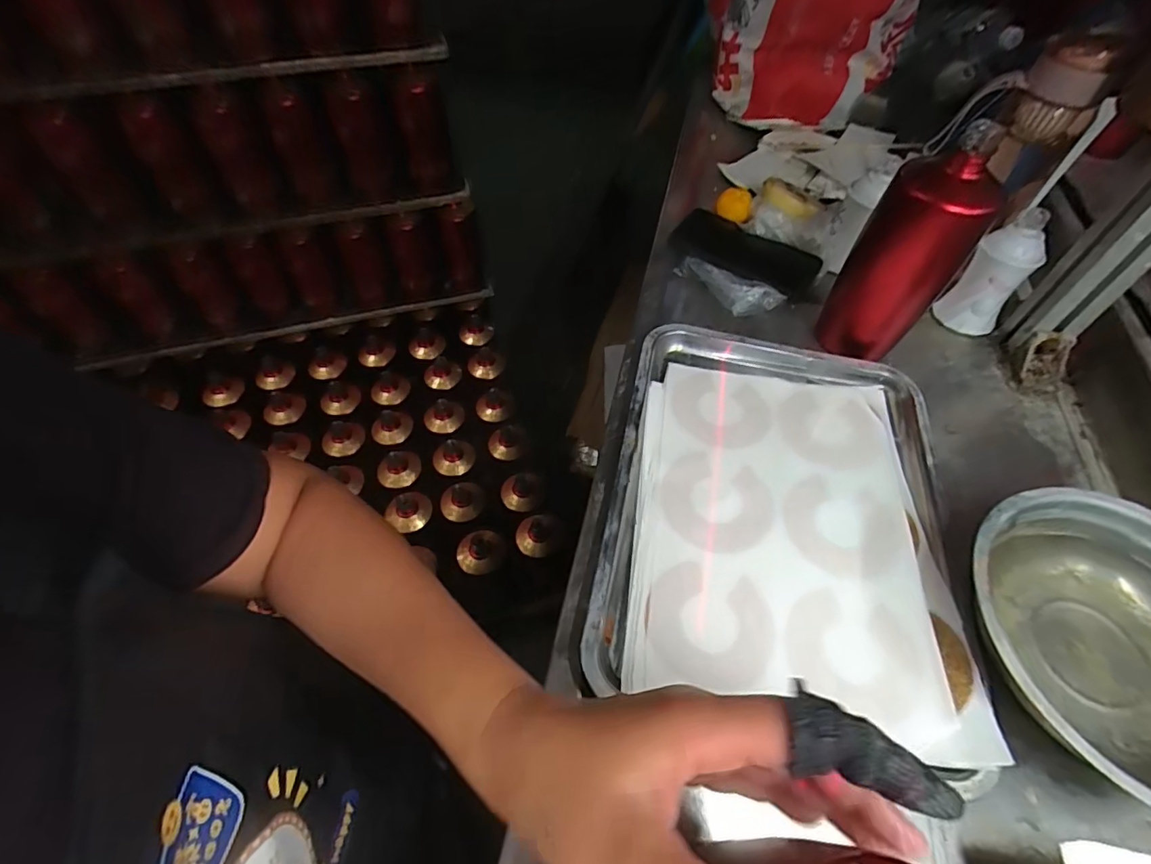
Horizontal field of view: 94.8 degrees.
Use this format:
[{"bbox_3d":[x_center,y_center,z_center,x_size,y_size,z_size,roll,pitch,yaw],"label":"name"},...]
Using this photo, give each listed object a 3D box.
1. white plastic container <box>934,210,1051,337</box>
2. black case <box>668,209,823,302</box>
[{"bbox_3d":[0.418,-0.153,0.531,0.052,0.115,0.056,-35,62,-24],"label":"white plastic container"},{"bbox_3d":[0.193,-0.205,0.611,0.168,0.021,0.077,29,58,18],"label":"black case"}]

